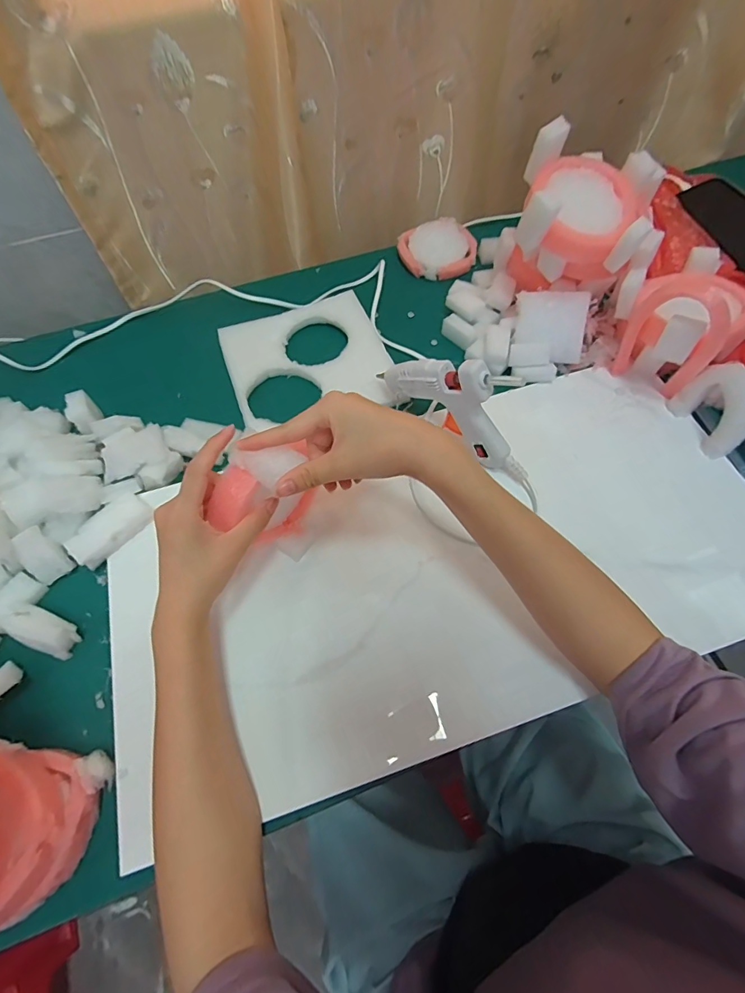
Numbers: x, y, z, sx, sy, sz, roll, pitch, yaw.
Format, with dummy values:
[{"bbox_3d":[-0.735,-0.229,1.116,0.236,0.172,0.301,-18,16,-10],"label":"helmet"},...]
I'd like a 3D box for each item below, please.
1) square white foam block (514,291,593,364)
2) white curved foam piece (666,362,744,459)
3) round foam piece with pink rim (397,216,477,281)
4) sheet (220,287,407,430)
[{"bbox_3d":[0.195,-0.186,0.485,0.073,0.017,0.072,8,106,15],"label":"square white foam block"},{"bbox_3d":[0.336,-0.086,0.427,0.027,0.073,0.072,-17,63,-7],"label":"white curved foam piece"},{"bbox_3d":[0.091,-0.333,0.597,0.098,0.025,0.090,-1,62,1],"label":"round foam piece with pink rim"},{"bbox_3d":[-0.075,-0.157,0.510,0.176,0.012,0.182,-19,63,-8],"label":"sheet"}]

